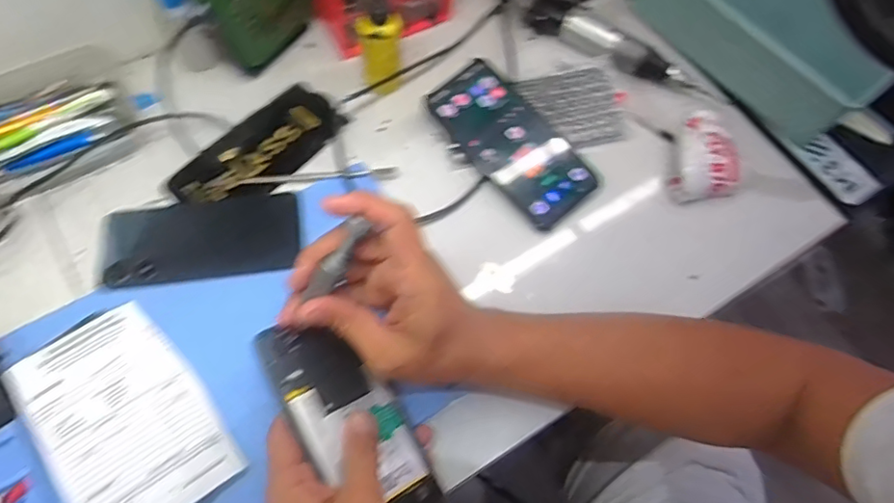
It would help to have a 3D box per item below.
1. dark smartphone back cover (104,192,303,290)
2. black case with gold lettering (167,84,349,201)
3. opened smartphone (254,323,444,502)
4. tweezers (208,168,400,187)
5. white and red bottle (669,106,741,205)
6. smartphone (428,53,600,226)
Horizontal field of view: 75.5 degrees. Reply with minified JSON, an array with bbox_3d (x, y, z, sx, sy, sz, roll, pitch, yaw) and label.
[{"bbox_3d":[-0.202,-0.013,0.476,0.154,0.009,0.073,-7,68,-7],"label":"dark smartphone back cover"},{"bbox_3d":[-0.165,-0.089,0.516,0.152,0.017,0.070,-42,76,-18],"label":"black case with gold lettering"},{"bbox_3d":[-0.066,0.116,0.401,0.071,0.009,0.159,-25,77,-37],"label":"opened smartphone"},{"bbox_3d":[-0.126,-0.068,0.508,0.164,0.009,0.013,0,66,-3],"label":"tweezers"},{"bbox_3d":[0.237,-0.084,0.526,0.054,0.031,0.080,17,67,5],"label":"white and red bottle"},{"bbox_3d":[0.059,-0.101,0.521,0.077,0.015,0.161,-40,80,-9],"label":"smartphone"}]

